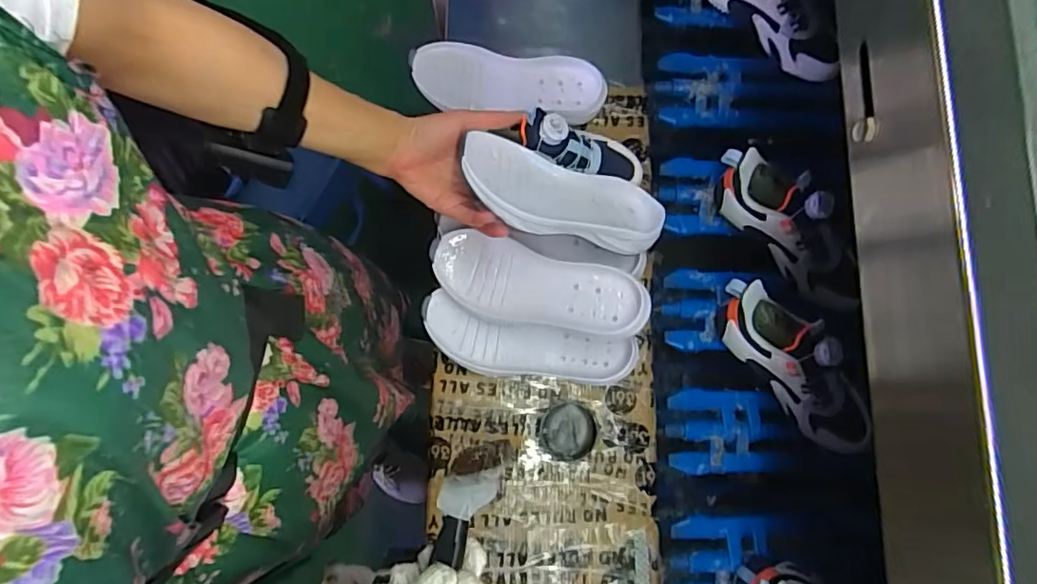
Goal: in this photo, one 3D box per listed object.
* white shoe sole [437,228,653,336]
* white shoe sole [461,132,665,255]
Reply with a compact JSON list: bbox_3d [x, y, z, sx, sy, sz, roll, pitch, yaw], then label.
[{"bbox_3d":[0.018,-0.002,0.594,0.220,0.053,0.079,16,80,3],"label":"white shoe sole"},{"bbox_3d":[0.048,-0.093,0.563,0.214,0.035,0.084,14,79,-15],"label":"white shoe sole"}]

